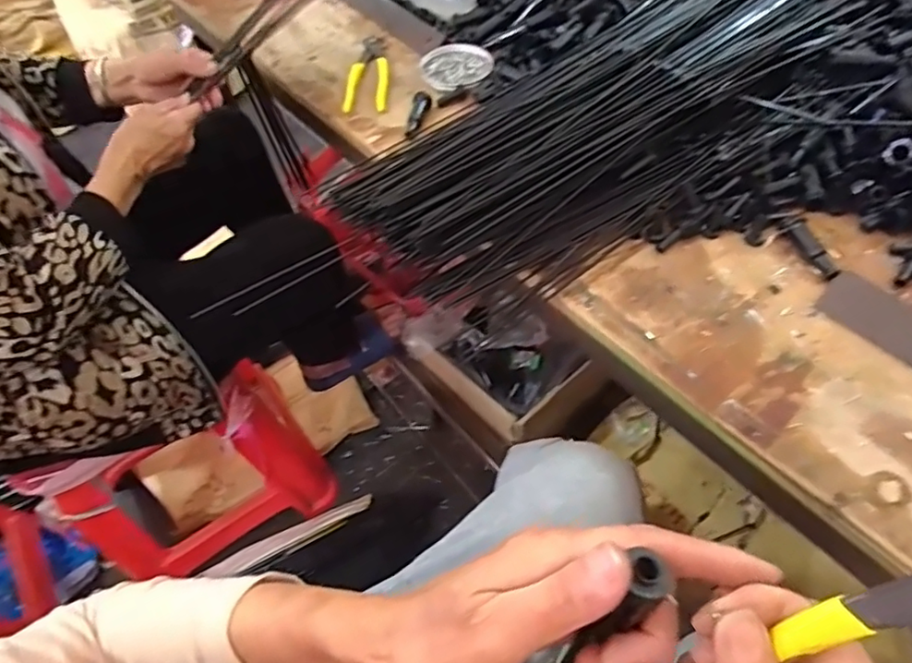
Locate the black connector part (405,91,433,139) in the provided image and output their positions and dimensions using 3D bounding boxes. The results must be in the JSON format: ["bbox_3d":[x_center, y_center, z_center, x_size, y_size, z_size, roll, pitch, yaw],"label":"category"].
[{"bbox_3d":[-0.046,-0.258,0.685,0.020,0.021,0.069,7,55,10],"label":"black connector part"}]

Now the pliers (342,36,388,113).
[{"bbox_3d":[-0.113,-0.340,0.757,0.054,0.013,0.175,-1,54,5],"label":"pliers"}]

